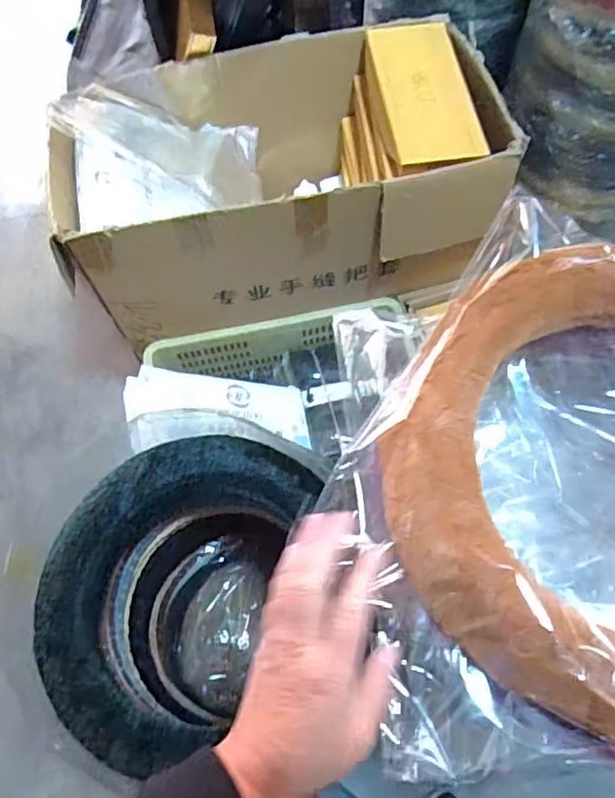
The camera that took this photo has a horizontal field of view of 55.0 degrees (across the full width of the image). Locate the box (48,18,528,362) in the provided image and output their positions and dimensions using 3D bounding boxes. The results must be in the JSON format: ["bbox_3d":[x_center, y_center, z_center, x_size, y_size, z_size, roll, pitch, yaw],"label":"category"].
[{"bbox_3d":[-0.053,-0.414,1.117,0.744,0.309,0.424,-10,65,-2],"label":"box"}]

